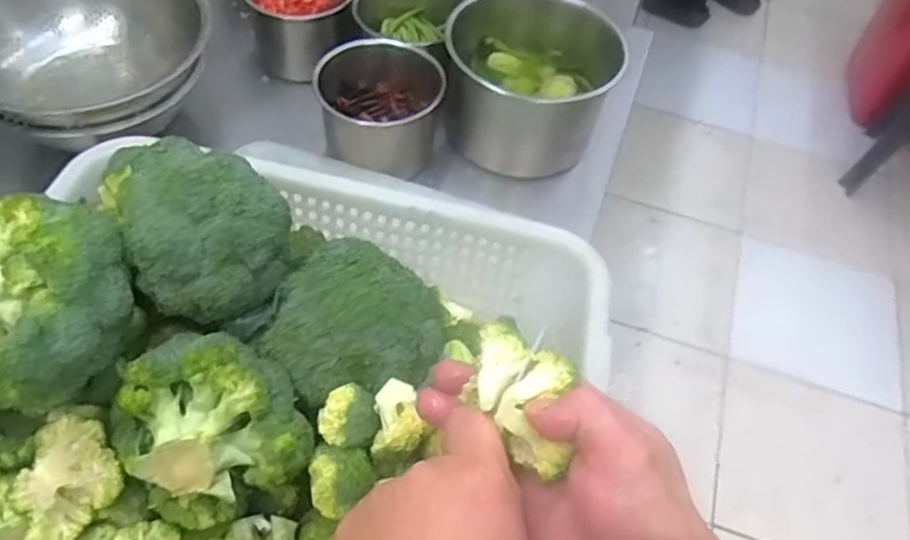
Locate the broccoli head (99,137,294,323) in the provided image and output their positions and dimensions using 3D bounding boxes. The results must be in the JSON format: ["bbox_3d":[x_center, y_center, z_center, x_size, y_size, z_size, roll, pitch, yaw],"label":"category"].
[{"bbox_3d":[-0.149,-0.027,0.416,0.090,0.065,0.099,-23,58,-21],"label":"broccoli head"}]

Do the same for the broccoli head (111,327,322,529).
[{"bbox_3d":[-0.137,0.088,0.392,0.093,0.075,0.088,-25,59,-22],"label":"broccoli head"}]

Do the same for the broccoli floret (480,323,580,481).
[{"bbox_3d":[0.035,0.059,0.338,0.041,0.029,0.080,-8,58,-12],"label":"broccoli floret"}]

